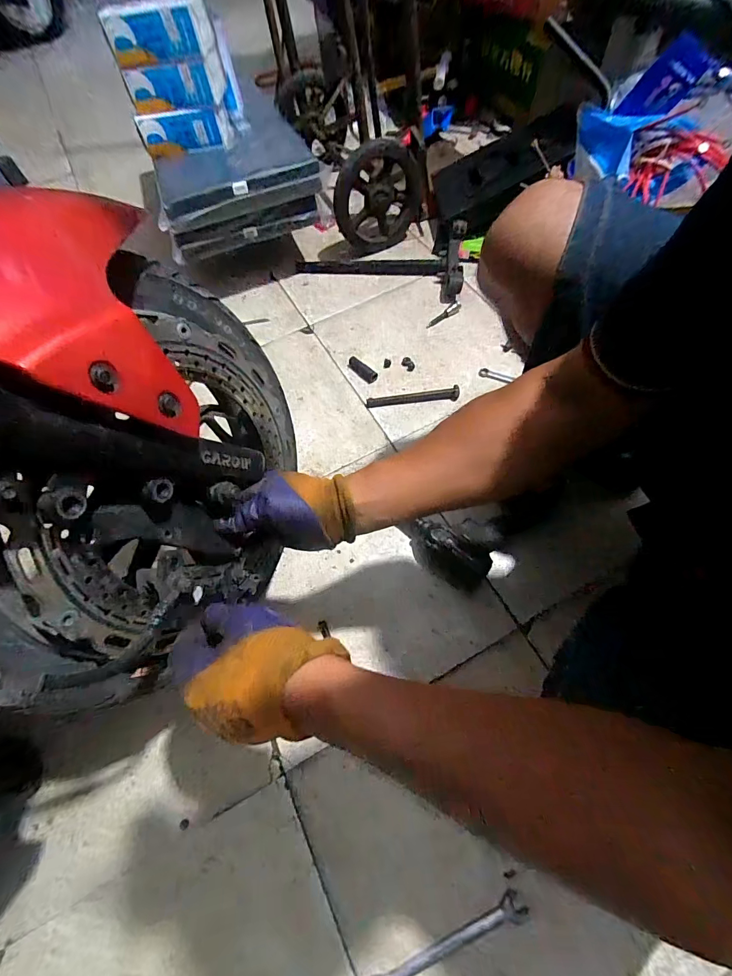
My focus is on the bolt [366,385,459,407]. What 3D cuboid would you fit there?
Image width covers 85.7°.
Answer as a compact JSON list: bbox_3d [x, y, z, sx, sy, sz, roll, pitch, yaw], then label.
[{"bbox_3d":[0.097,-0.194,0.825,0.190,0.027,0.028,-4,62,3],"label":"bolt"}]

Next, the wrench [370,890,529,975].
[{"bbox_3d":[0.093,0.535,0.461,0.202,0.010,0.027,-23,63,-7],"label":"wrench"}]

